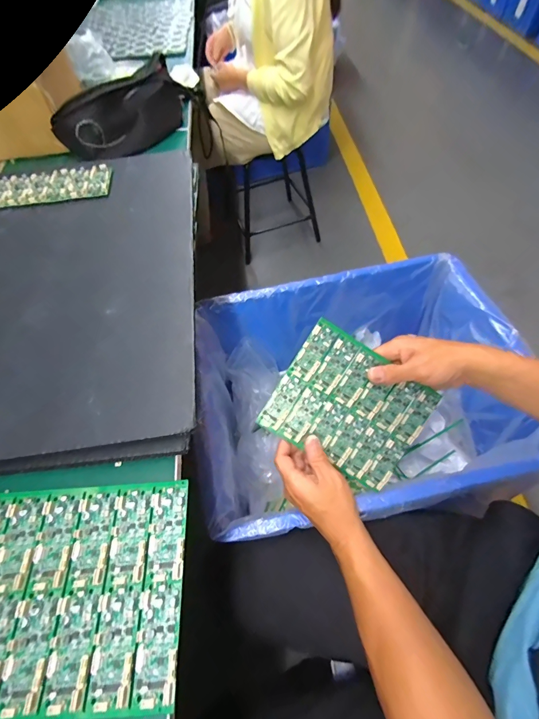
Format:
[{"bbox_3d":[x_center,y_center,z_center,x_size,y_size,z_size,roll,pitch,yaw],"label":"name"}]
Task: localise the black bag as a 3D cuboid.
[{"bbox_3d":[-0.252,-0.475,0.629,0.060,0.105,0.302,35,68,22],"label":"black bag"}]

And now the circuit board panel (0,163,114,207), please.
[{"bbox_3d":[-0.362,-0.258,0.501,0.238,0.014,0.076,-10,59,-1],"label":"circuit board panel"}]

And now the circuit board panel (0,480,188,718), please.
[{"bbox_3d":[-0.166,0.184,0.267,0.187,0.014,0.150,-5,59,2],"label":"circuit board panel"}]

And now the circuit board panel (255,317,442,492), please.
[{"bbox_3d":[0.103,0.062,0.419,0.186,0.005,0.148,31,94,-6],"label":"circuit board panel"}]

